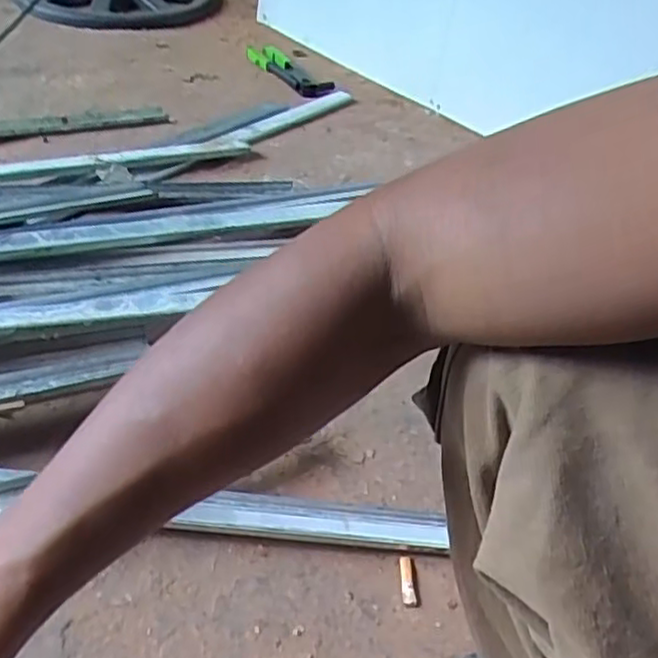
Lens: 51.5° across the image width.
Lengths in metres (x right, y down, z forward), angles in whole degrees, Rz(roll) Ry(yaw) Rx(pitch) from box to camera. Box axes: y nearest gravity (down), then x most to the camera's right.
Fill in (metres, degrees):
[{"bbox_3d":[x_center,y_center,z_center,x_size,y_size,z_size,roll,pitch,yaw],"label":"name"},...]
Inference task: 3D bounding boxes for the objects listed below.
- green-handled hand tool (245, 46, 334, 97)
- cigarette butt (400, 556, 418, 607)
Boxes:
[{"bbox_3d":[-0.090,-0.511,1.354,0.073,0.046,0.222,-25,49,-34],"label":"green-handled hand tool"},{"bbox_3d":[0.071,0.225,0.610,0.012,0.009,0.043,3,39,-6],"label":"cigarette butt"}]

